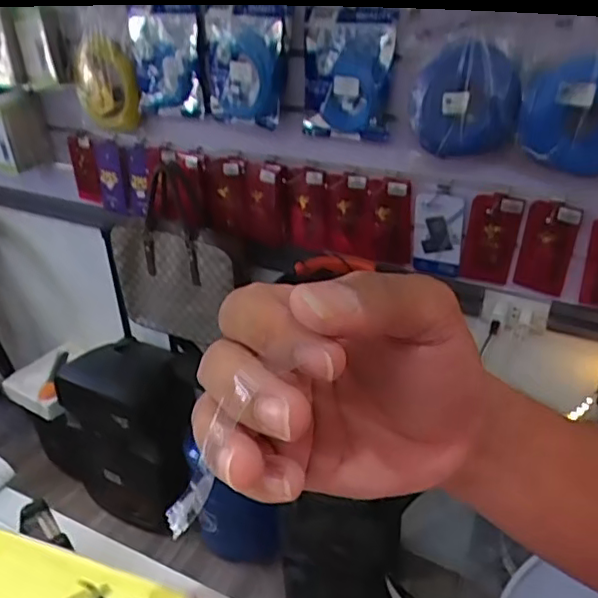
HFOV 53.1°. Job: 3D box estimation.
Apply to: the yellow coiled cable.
[{"bbox_3d":[-0.383,-0.414,1.165,0.154,0.181,0.027,15,40,19],"label":"yellow coiled cable"}]

